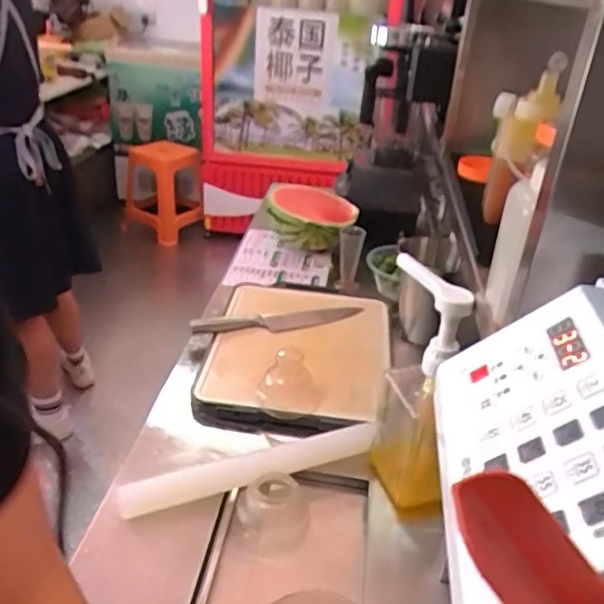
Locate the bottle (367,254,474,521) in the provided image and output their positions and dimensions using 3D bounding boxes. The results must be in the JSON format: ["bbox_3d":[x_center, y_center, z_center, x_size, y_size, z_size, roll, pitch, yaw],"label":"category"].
[{"bbox_3d":[0.136,0.106,0.721,0.078,0.271,0.145,-21,38,-35],"label":"bottle"}]

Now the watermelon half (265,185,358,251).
[{"bbox_3d":[0.016,-0.164,1.326,0.188,0.129,0.192,8,31,8],"label":"watermelon half"}]

